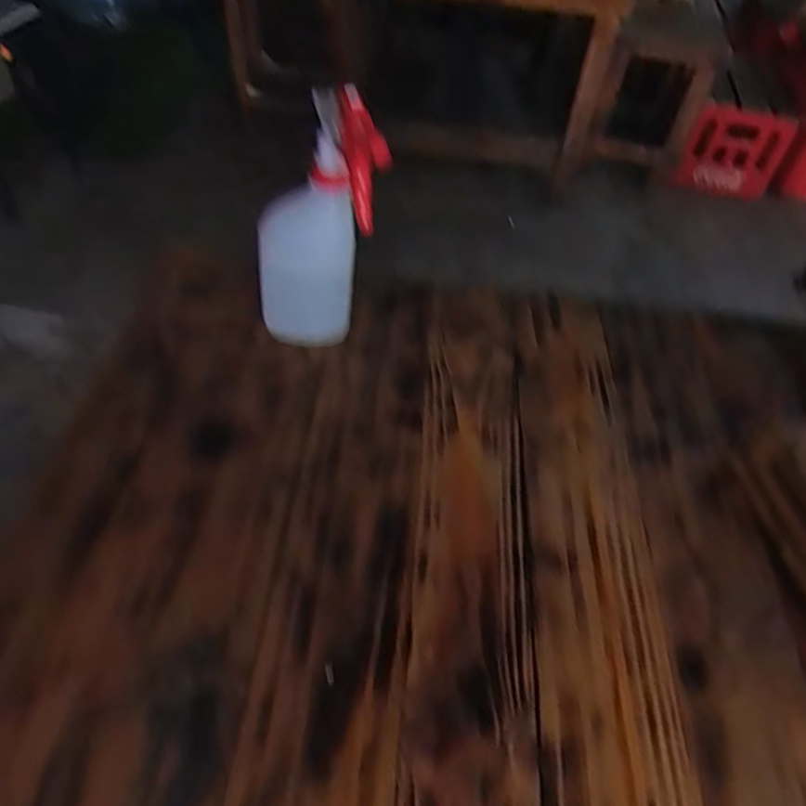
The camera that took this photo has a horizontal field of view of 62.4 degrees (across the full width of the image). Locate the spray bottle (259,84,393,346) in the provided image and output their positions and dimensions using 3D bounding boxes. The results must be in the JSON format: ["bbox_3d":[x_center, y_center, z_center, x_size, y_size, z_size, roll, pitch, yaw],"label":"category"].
[{"bbox_3d":[-0.065,-0.143,0.567,0.066,0.277,0.091,-34,78,-30],"label":"spray bottle"}]

